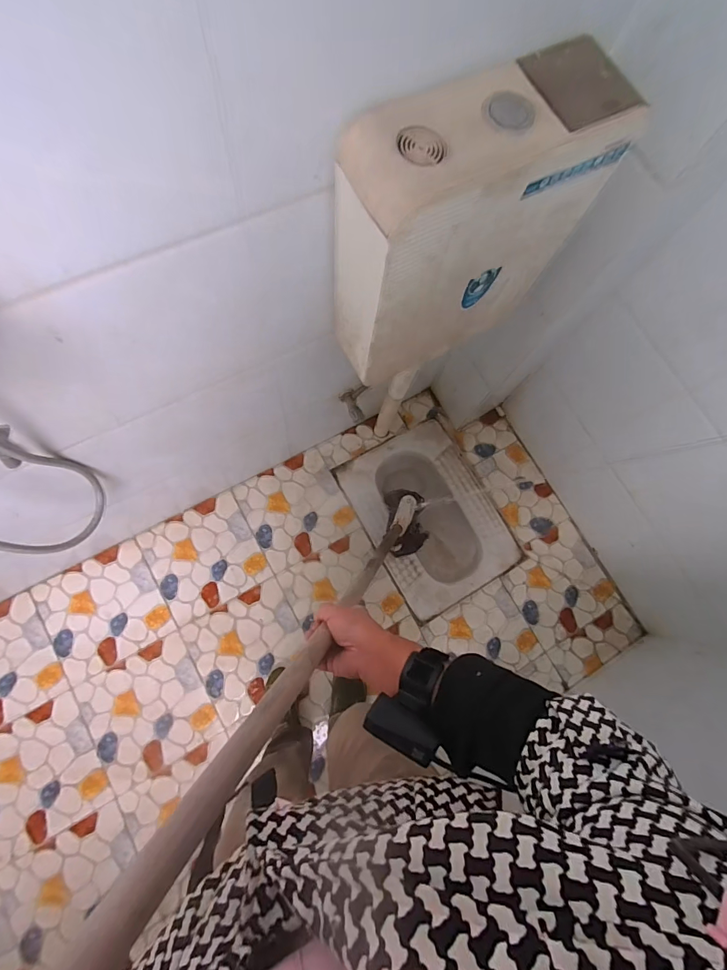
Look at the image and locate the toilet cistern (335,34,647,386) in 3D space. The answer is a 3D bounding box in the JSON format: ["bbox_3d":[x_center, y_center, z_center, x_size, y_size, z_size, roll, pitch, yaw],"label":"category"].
[{"bbox_3d":[0.136,-0.358,0.629,0.361,0.369,0.155,-26,86,-4],"label":"toilet cistern"}]

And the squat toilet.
[{"bbox_3d":[0.214,0.096,1.453,0.412,0.268,0.543,-28,86,-4],"label":"squat toilet"}]

